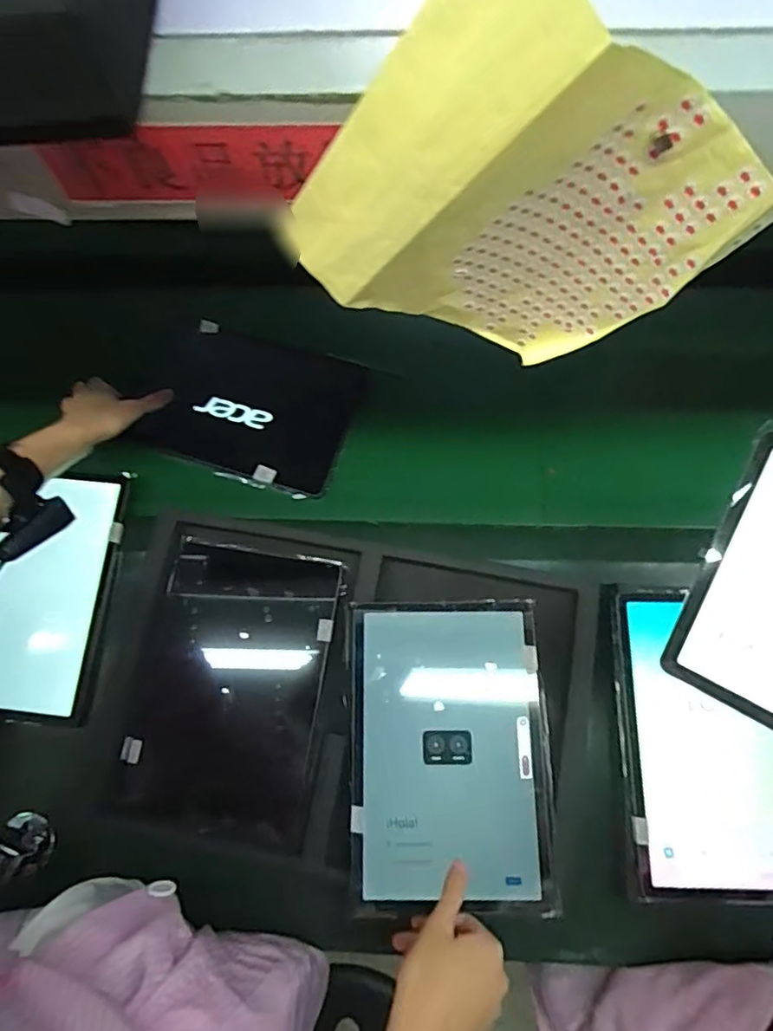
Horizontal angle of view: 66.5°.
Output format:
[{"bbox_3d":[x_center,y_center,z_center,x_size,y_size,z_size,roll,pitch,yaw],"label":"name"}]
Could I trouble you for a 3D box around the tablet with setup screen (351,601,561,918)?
[{"bbox_3d":[0.056,0.206,0.520,0.171,0.015,0.251,-1,72,1],"label":"tablet with setup screen"}]

